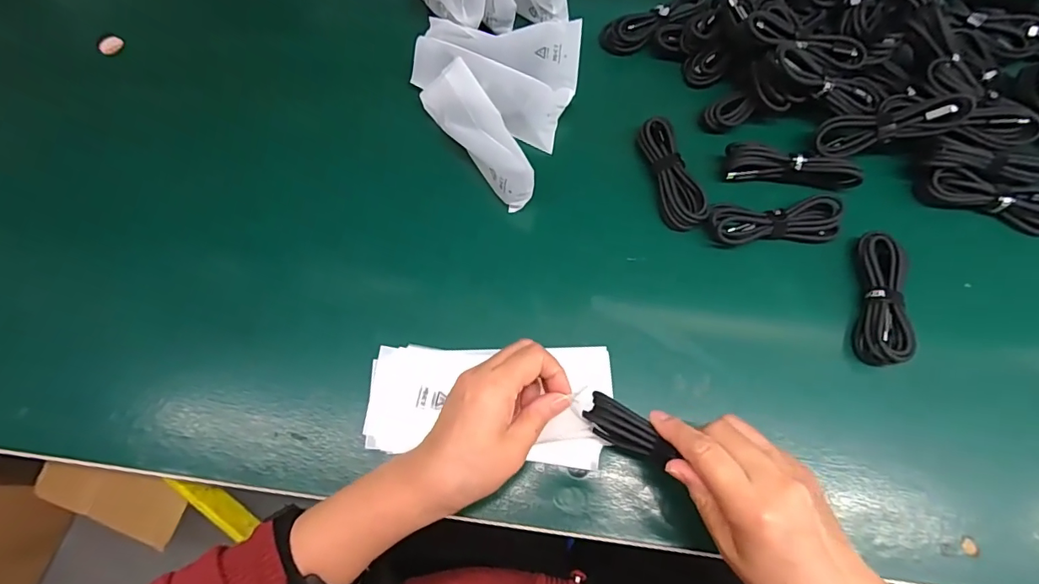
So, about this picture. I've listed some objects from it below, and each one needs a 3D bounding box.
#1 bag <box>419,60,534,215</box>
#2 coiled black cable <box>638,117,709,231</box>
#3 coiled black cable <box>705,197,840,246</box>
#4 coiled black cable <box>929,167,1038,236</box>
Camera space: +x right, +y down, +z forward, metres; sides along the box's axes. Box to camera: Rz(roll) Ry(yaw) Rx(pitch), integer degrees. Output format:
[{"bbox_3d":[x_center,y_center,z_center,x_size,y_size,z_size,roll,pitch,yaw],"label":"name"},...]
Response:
[{"bbox_3d":[-0.034,-0.143,0.438,0.048,0.025,0.148,-33,72,-10],"label":"bag"},{"bbox_3d":[0.133,-0.105,0.431,0.033,0.017,0.101,-13,69,-2],"label":"coiled black cable"},{"bbox_3d":[0.214,-0.060,0.412,0.104,0.015,0.034,-3,69,1],"label":"coiled black cable"},{"bbox_3d":[0.398,-0.078,0.413,0.105,0.024,0.033,20,71,10],"label":"coiled black cable"}]

